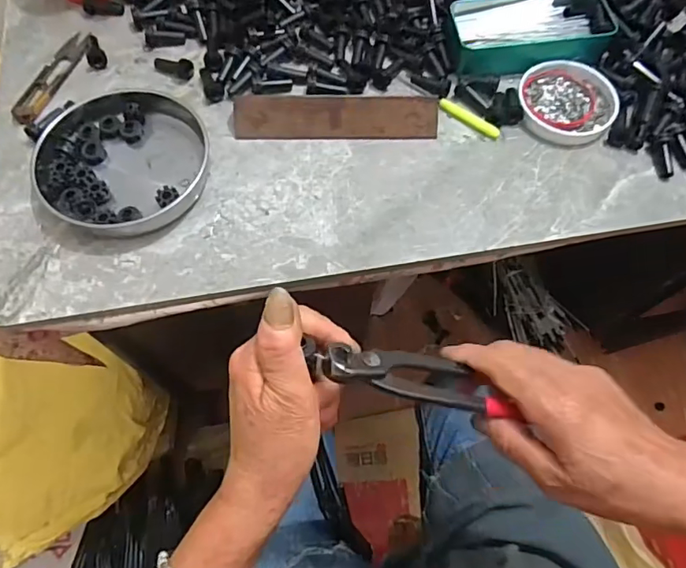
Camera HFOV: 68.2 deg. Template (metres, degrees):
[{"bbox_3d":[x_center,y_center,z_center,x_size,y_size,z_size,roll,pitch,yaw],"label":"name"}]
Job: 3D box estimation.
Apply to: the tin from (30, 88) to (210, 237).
[{"bbox_3d":[-0.188,-0.107,0.434,0.145,0.029,0.136,0,71,0],"label":"tin"}]

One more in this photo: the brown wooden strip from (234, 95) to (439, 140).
[{"bbox_3d":[-0.005,-0.148,0.452,0.179,0.006,0.036,-1,113,-2],"label":"brown wooden strip"}]

